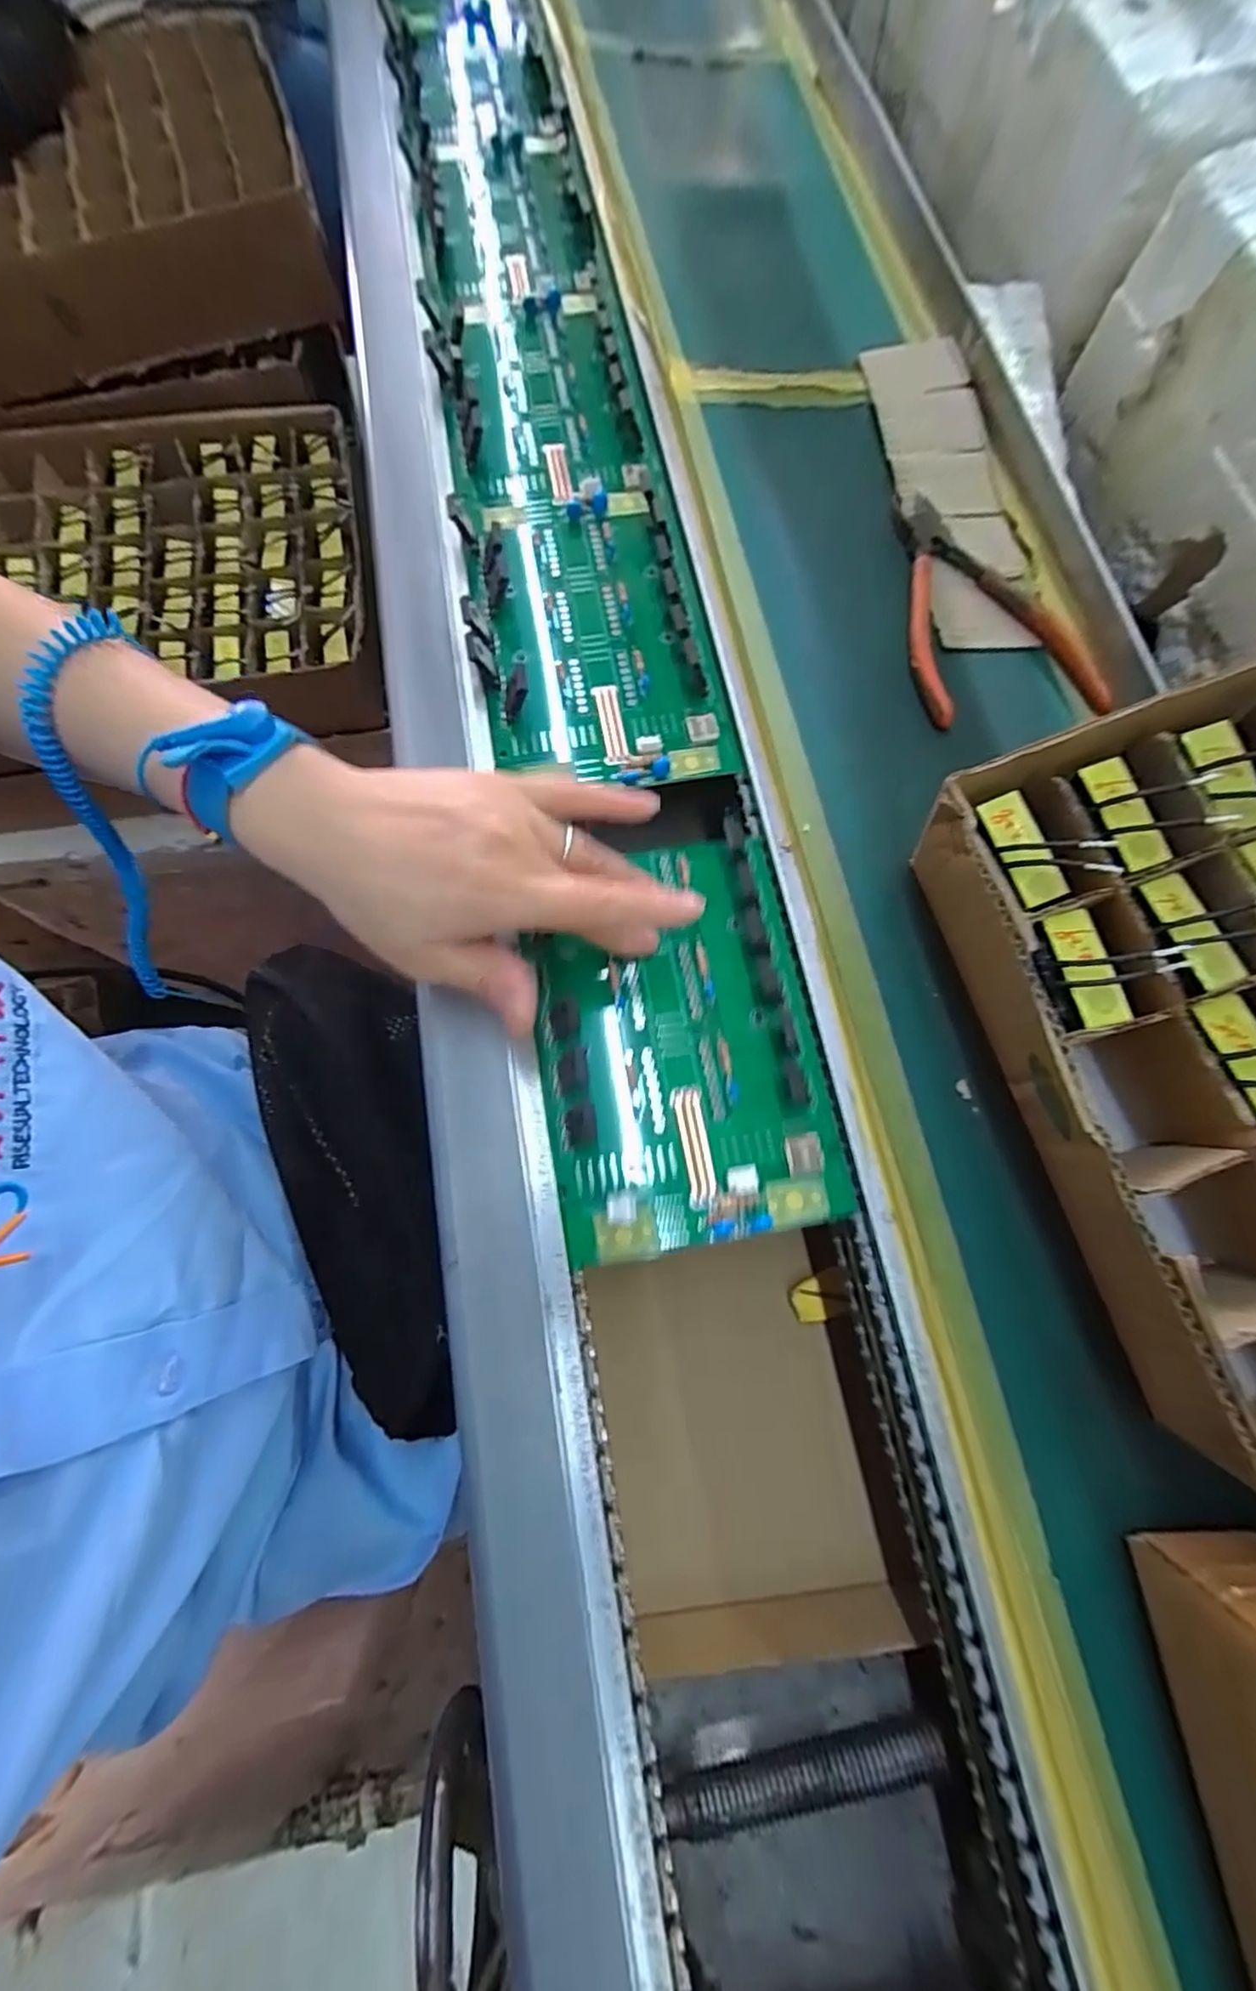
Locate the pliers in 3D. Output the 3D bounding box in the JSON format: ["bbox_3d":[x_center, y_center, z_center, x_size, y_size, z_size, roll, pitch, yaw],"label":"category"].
[{"bbox_3d":[0.198,-0.212,0.365,0.110,0.010,0.144,-7,73,-3],"label":"pliers"}]

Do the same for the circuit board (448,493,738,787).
[{"bbox_3d":[-0.024,-0.196,0.356,0.115,0.031,0.192,-12,73,-4],"label":"circuit board"}]

